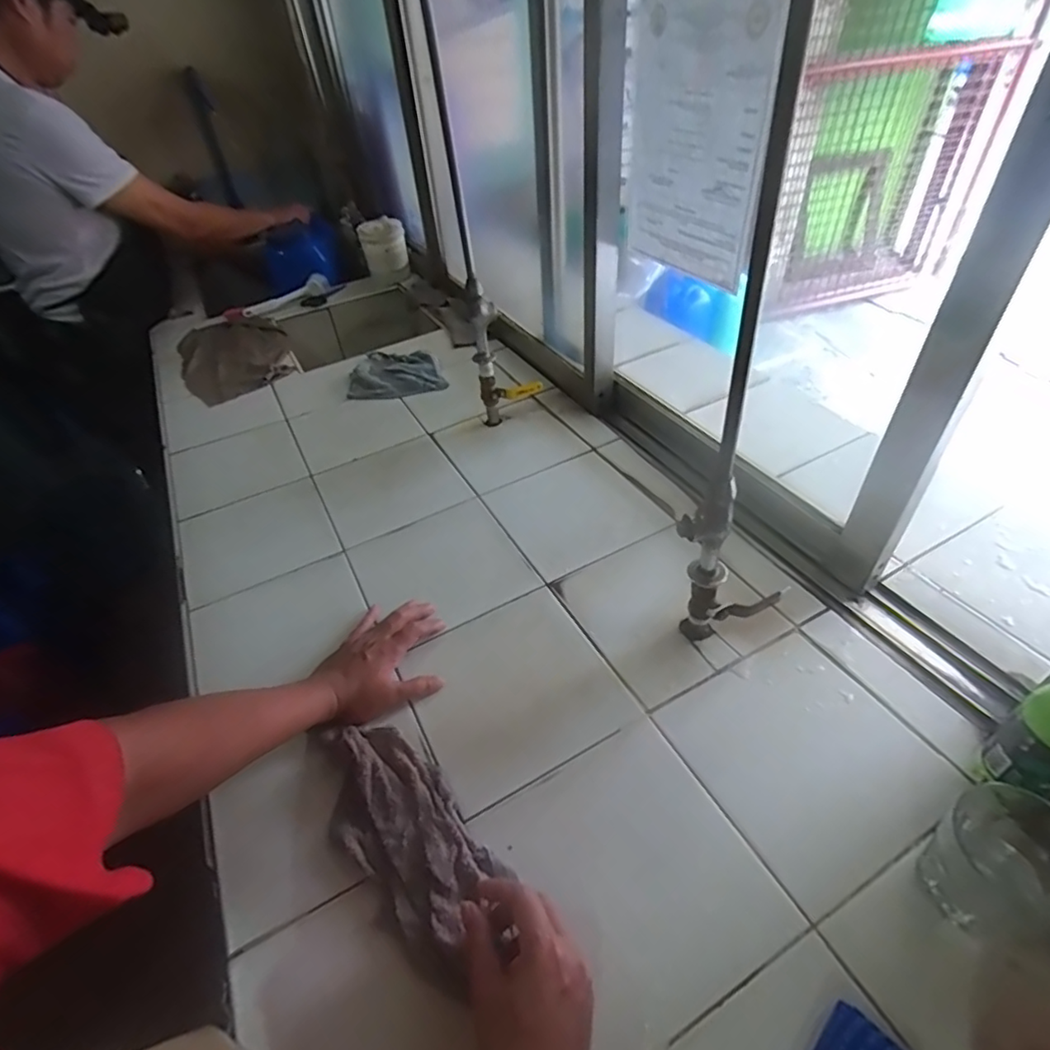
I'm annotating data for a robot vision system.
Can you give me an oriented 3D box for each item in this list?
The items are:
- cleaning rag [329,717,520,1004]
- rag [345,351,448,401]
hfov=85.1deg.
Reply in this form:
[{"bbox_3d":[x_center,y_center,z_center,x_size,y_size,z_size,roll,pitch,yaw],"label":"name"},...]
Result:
[{"bbox_3d":[-0.100,0.265,0.492,0.099,0.021,0.221,-28,50,-21],"label":"cleaning rag"},{"bbox_3d":[-0.252,-0.295,1.117,0.181,0.020,0.177,-10,43,-3],"label":"rag"}]

